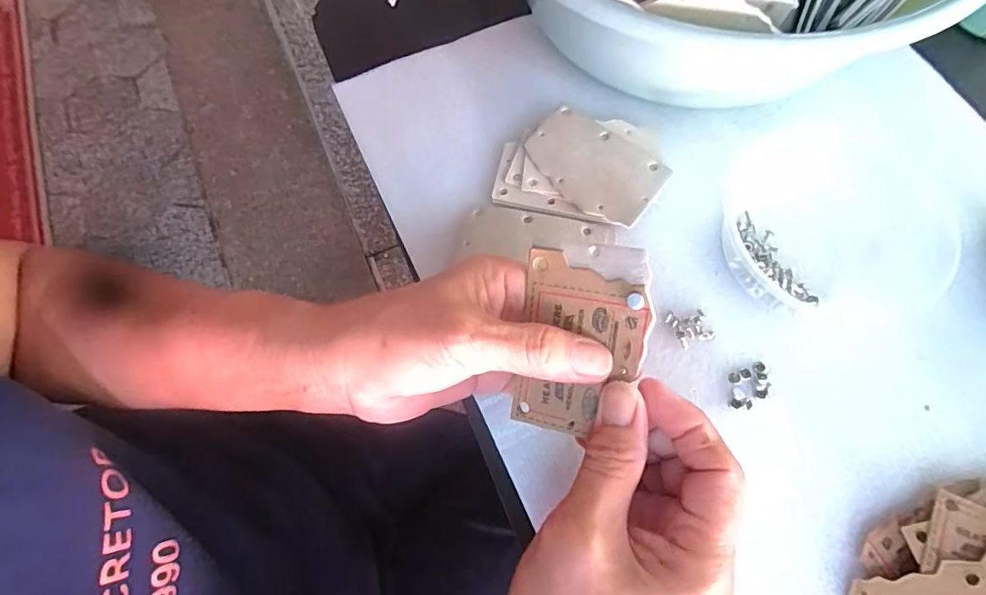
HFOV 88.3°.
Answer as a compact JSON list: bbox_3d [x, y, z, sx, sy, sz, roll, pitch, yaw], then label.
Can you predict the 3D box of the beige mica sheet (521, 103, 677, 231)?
[{"bbox_3d":[0.061,-0.082,0.316,0.084,0.004,0.053,38,76,12],"label":"beige mica sheet"}]

